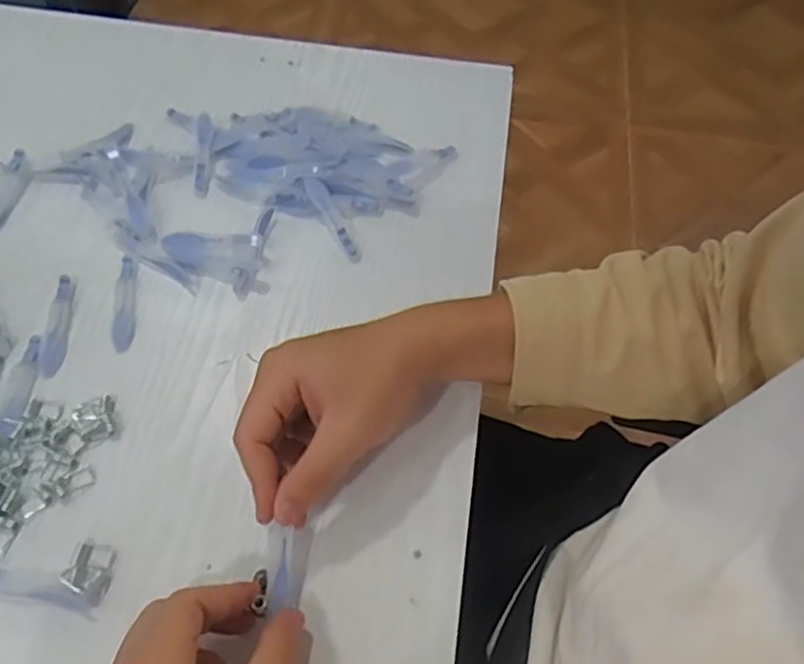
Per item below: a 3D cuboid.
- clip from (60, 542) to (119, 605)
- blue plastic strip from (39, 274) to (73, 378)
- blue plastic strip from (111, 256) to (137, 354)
[{"bbox_3d":[-0.181,0.137,0.392,0.025,0.007,0.031,13,61,5],"label":"clip"},{"bbox_3d":[-0.239,-0.005,0.470,0.016,0.006,0.077,-4,61,-4],"label":"blue plastic strip"},{"bbox_3d":[-0.198,-0.021,0.485,0.015,0.004,0.078,-7,61,-6],"label":"blue plastic strip"}]

